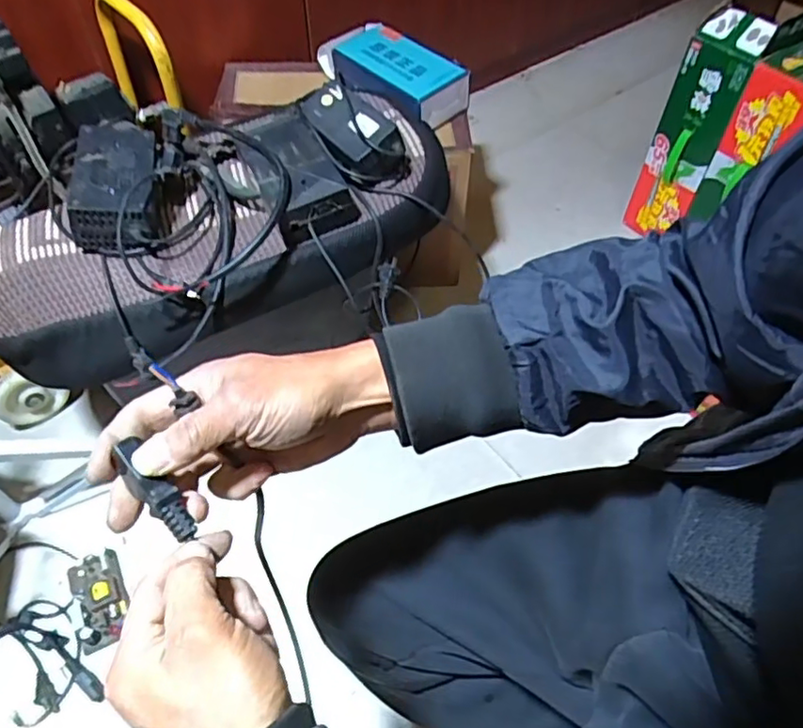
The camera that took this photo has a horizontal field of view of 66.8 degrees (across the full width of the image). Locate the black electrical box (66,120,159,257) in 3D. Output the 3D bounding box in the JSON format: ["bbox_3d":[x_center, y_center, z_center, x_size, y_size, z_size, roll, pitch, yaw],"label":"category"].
[{"bbox_3d":[-0.339,-0.215,0.733,0.093,0.071,0.178,-8,53,-6],"label":"black electrical box"}]

